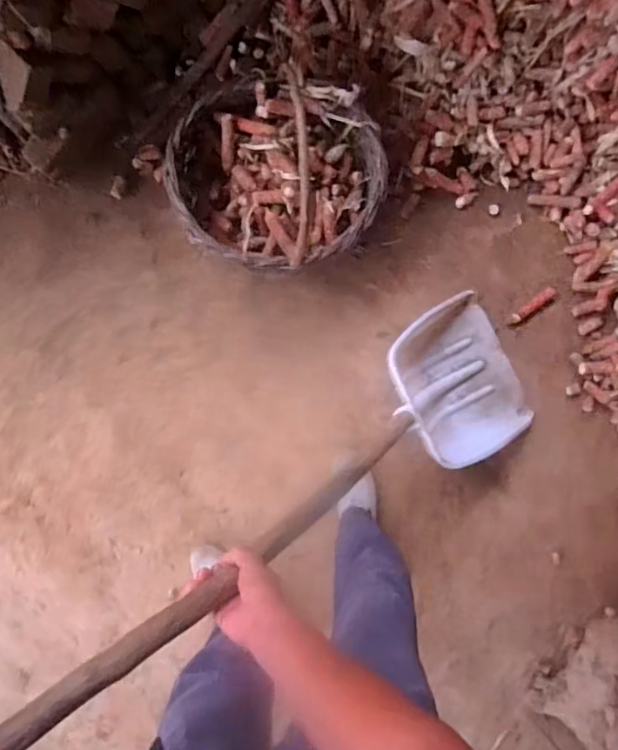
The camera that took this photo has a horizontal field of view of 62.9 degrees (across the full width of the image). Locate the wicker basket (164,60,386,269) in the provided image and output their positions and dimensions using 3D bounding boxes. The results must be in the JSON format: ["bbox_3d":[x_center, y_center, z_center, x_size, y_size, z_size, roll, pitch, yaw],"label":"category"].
[{"bbox_3d":[-0.062,-0.448,1.084,0.462,0.263,0.402,-30,90,-4],"label":"wicker basket"}]

